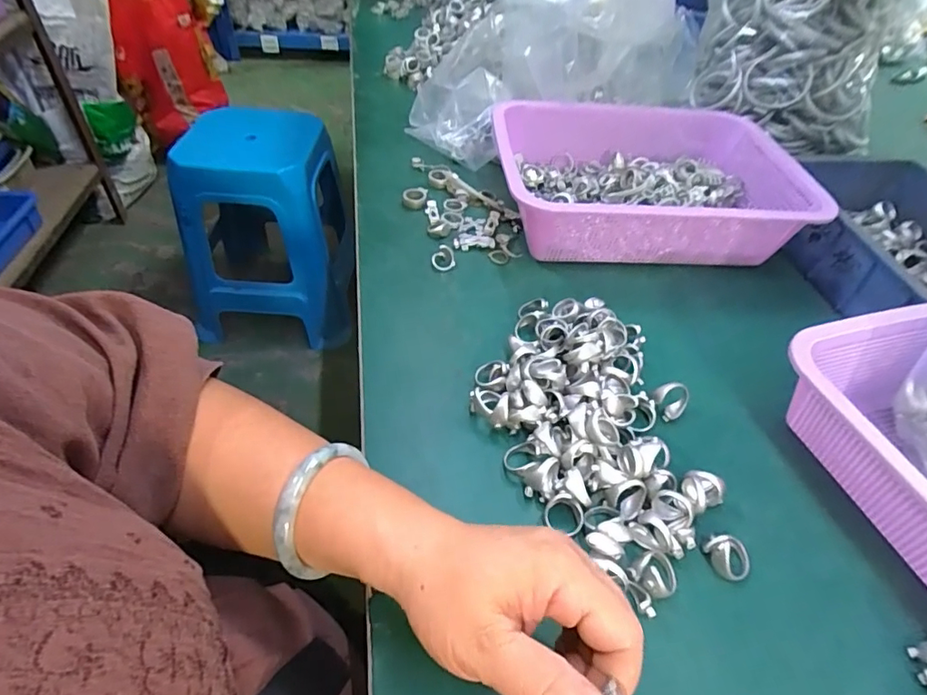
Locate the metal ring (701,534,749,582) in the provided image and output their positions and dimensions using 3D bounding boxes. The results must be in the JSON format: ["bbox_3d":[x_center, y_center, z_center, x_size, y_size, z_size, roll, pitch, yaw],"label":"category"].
[{"bbox_3d":[0.161,0.125,0.313,0.022,0.017,0.026,-20,52,-24],"label":"metal ring"}]

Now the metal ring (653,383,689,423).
[{"bbox_3d":[0.158,0.040,0.391,0.026,0.012,0.027,0,92,-10],"label":"metal ring"}]

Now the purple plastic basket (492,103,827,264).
[{"bbox_3d":[0.190,-0.168,0.551,0.291,0.085,0.219,-1,46,-8],"label":"purple plastic basket"}]

